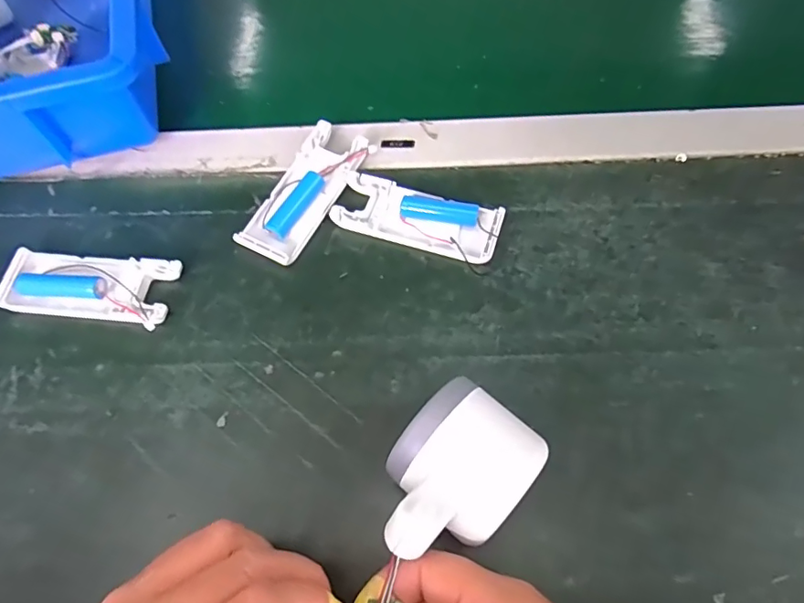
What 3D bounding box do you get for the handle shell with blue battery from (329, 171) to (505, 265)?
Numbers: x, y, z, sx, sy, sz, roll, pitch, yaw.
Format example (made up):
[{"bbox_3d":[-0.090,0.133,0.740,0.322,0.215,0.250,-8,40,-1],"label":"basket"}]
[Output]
[{"bbox_3d":[0.010,-0.053,0.334,0.103,0.012,0.042,16,65,10],"label":"handle shell with blue battery"}]

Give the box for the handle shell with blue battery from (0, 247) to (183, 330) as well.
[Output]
[{"bbox_3d":[-0.189,-0.009,0.317,0.102,0.013,0.043,8,64,6],"label":"handle shell with blue battery"}]

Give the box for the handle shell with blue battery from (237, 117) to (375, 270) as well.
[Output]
[{"bbox_3d":[-0.063,-0.073,0.341,0.039,0.016,0.105,25,67,14],"label":"handle shell with blue battery"}]

